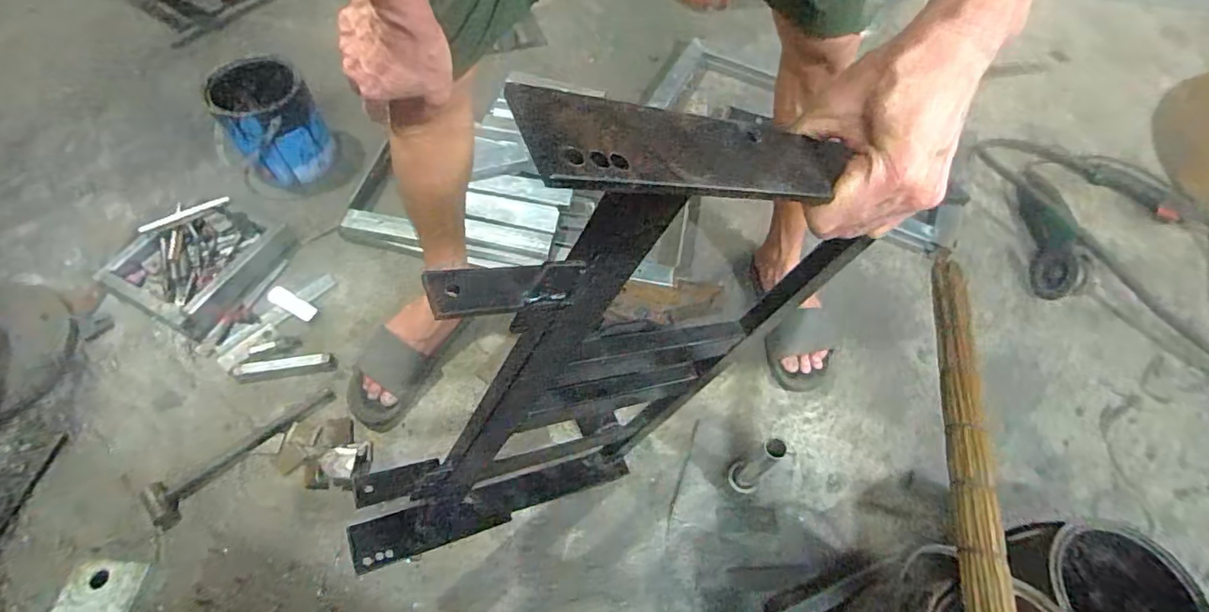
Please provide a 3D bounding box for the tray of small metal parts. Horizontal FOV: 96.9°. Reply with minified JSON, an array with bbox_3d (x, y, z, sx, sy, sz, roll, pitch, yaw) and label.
[{"bbox_3d":[-0.684,-0.078,0.913,0.239,0.046,0.229,25,62,12],"label":"tray of small metal parts"}]

